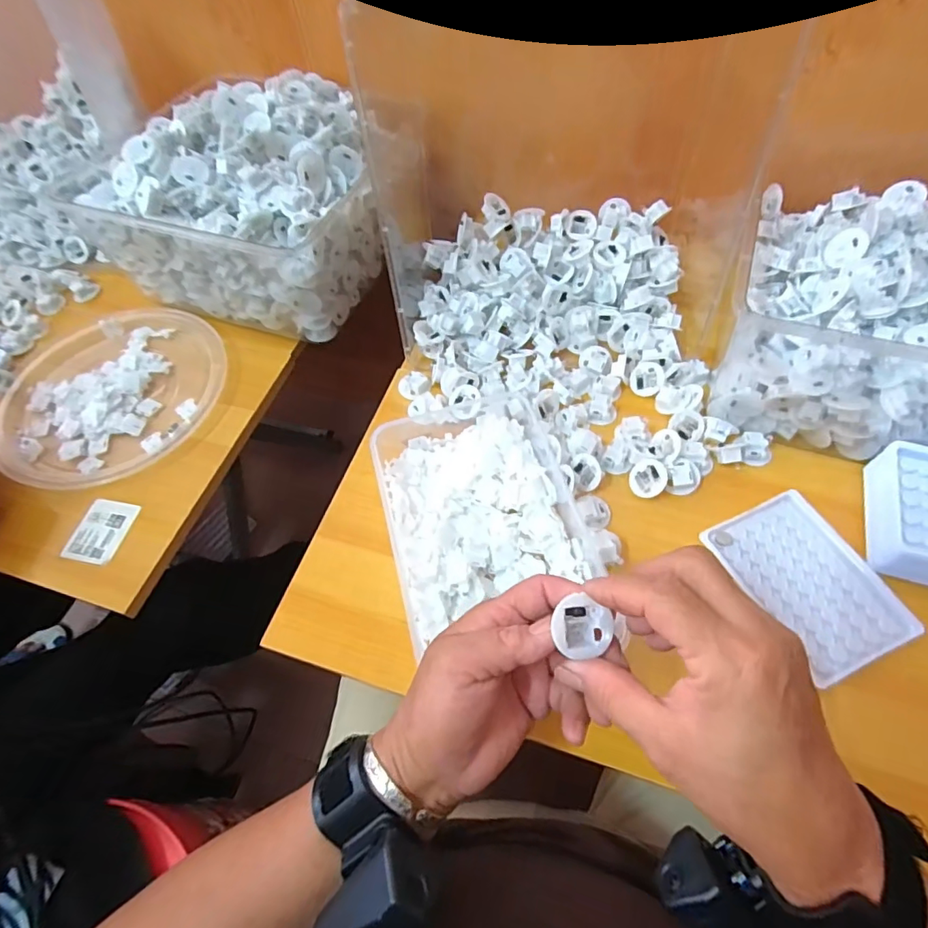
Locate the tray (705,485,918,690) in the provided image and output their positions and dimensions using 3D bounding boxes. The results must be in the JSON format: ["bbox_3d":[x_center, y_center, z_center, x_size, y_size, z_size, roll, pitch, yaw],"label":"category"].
[{"bbox_3d":[0.264,0.088,0.394,0.092,0.007,0.129,-23,59,-9],"label":"tray"}]

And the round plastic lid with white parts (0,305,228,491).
[{"bbox_3d":[-0.383,-0.094,0.561,0.231,0.027,0.270,-26,60,-11],"label":"round plastic lid with white parts"}]

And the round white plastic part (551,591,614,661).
[{"bbox_3d":[0.059,0.085,0.262,0.028,0.013,0.028,2,85,-17],"label":"round white plastic part"}]

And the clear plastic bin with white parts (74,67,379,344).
[{"bbox_3d":[-0.222,-0.291,0.572,0.279,0.153,0.250,19,62,16],"label":"clear plastic bin with white parts"}]

